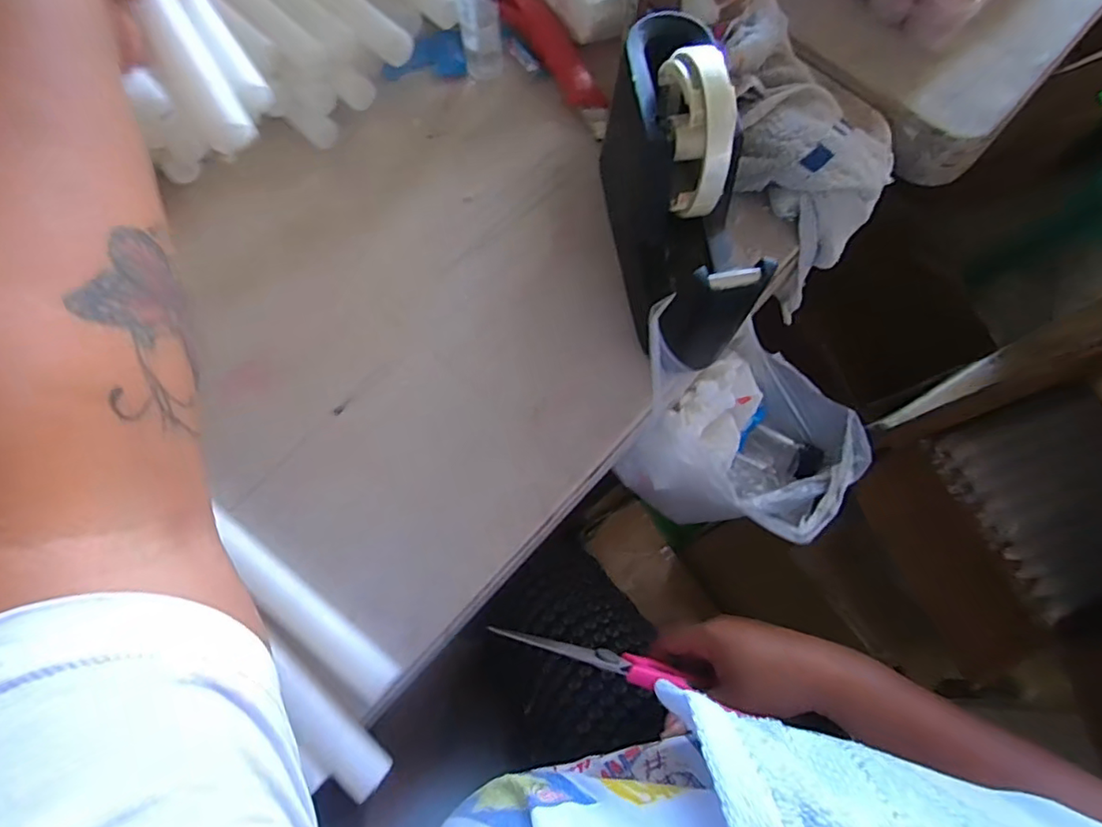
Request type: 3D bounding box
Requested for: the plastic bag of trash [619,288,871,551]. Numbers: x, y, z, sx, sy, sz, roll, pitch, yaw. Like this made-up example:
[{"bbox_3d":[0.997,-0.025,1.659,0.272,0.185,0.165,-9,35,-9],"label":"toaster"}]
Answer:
[{"bbox_3d":[0.143,0.021,0.426,0.177,0.162,0.133,8,74,2],"label":"plastic bag of trash"}]

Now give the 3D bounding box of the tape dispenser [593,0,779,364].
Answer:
[{"bbox_3d":[0.076,-0.132,0.338,0.066,0.135,0.182,-9,74,-3],"label":"tape dispenser"}]

